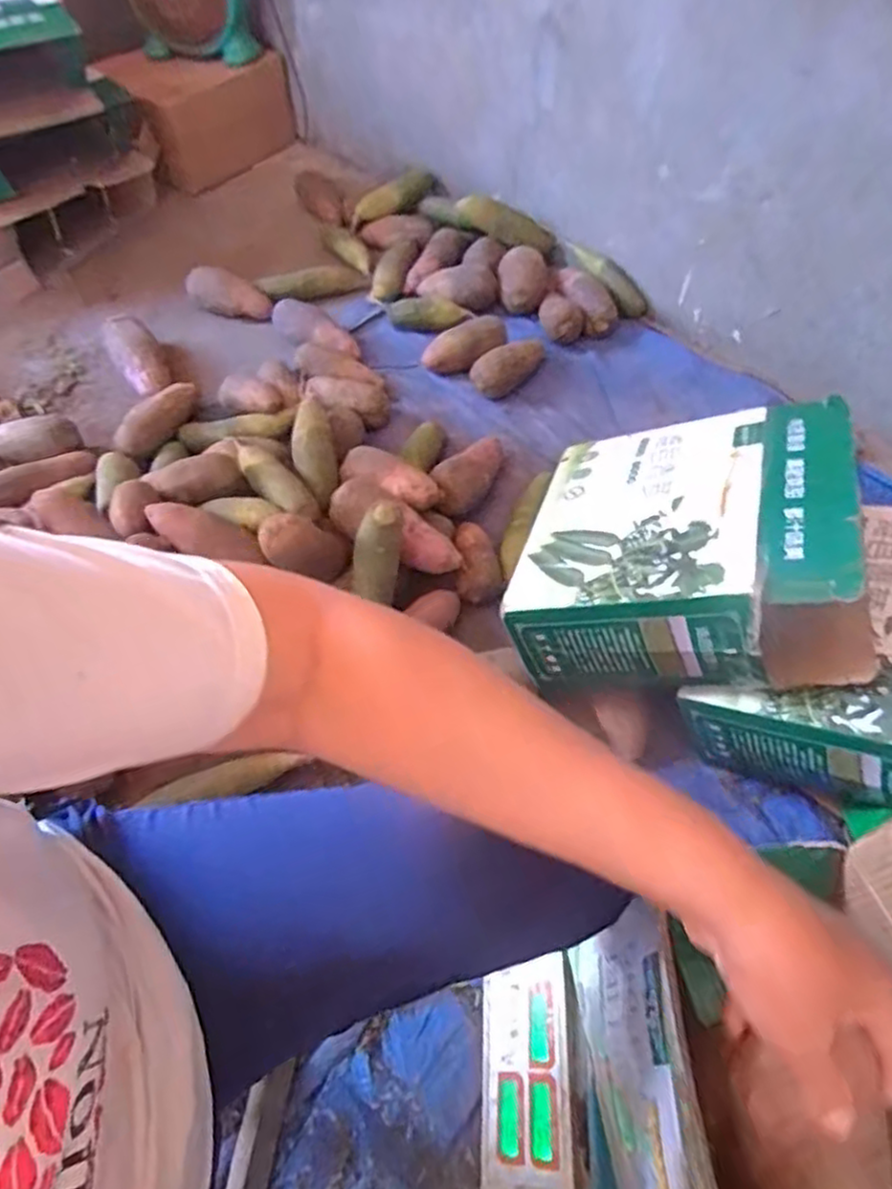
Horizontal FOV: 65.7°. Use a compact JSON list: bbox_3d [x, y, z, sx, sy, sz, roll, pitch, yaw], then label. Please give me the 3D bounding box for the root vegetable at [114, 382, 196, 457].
[{"bbox_3d":[-0.460,-0.282,1.090,0.060,0.050,0.151,39,80,23],"label":"root vegetable"}]

